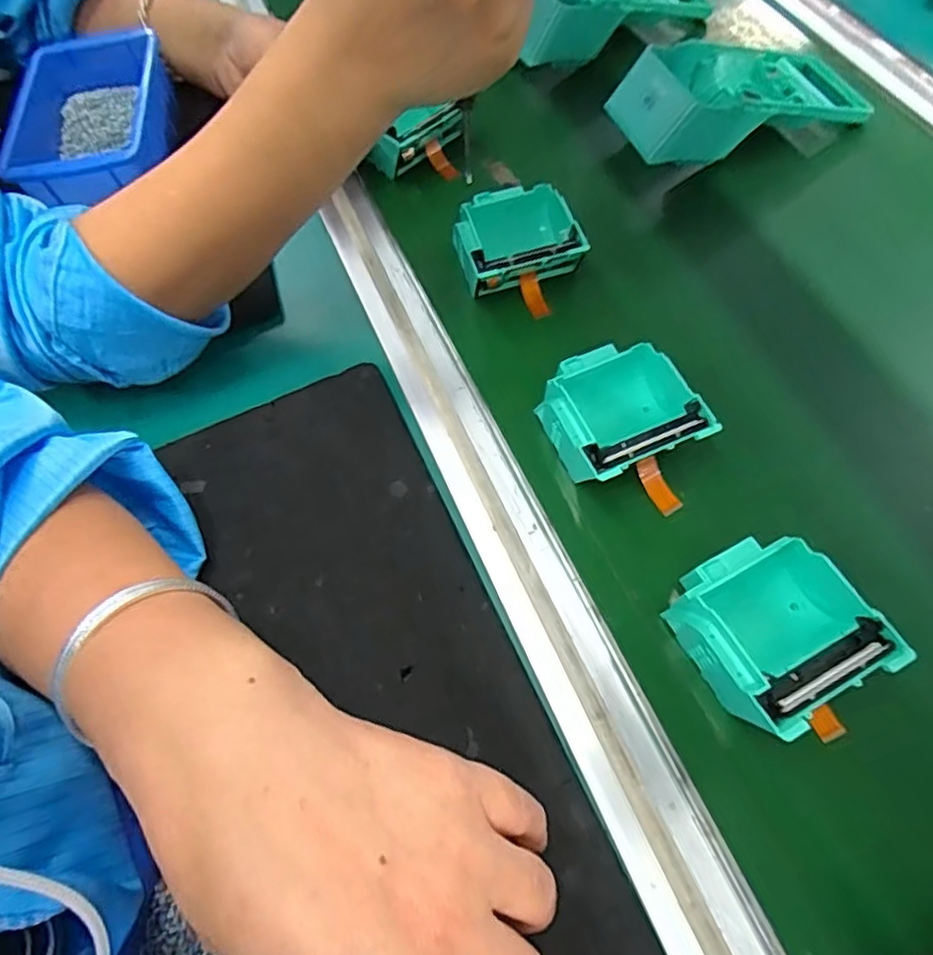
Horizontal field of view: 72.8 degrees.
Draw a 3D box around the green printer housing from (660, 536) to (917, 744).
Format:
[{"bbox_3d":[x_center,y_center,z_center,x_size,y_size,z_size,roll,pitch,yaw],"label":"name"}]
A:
[{"bbox_3d":[0.146,0.076,0.299,0.075,0.039,0.086,-26,64,-11],"label":"green printer housing"}]

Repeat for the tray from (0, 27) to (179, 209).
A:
[{"bbox_3d":[-0.279,-0.262,0.465,0.105,0.037,0.148,-11,62,-3],"label":"tray"}]

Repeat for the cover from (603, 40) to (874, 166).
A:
[{"bbox_3d":[0.204,-0.286,0.471,0.192,0.058,0.099,-19,63,-6],"label":"cover"}]

